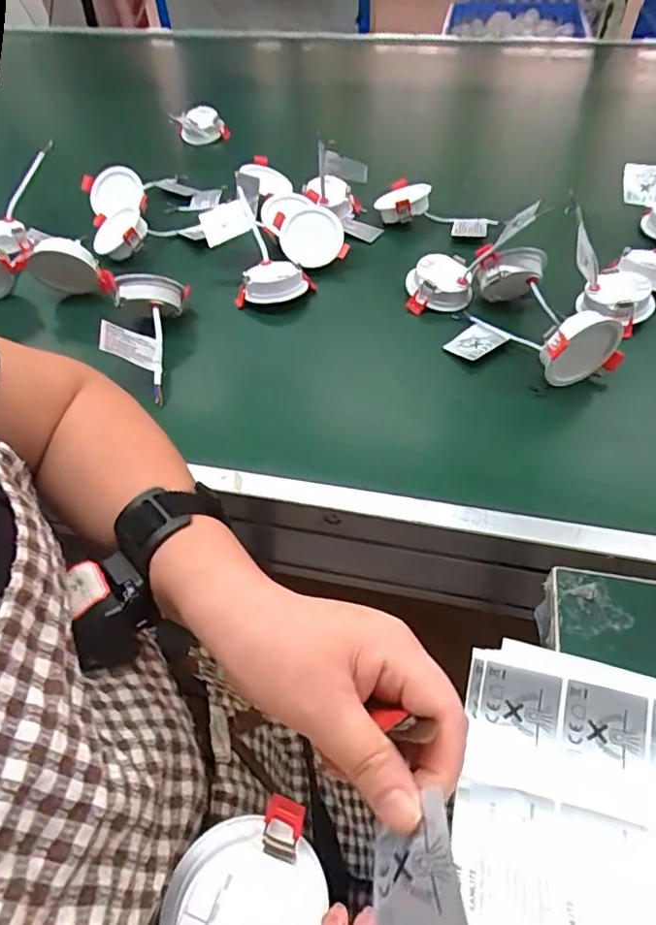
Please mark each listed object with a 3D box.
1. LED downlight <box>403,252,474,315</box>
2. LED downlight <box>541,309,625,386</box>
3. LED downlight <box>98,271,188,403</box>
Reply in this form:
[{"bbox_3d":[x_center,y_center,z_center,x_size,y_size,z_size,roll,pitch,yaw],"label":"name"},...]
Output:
[{"bbox_3d":[0.123,-0.198,0.606,0.073,0.037,0.063,7,52,9],"label":"LED downlight"},{"bbox_3d":[0.229,-0.101,0.495,0.080,0.071,0.027,-18,52,-11],"label":"LED downlight"},{"bbox_3d":[-0.188,-0.130,0.541,0.069,0.063,0.142,2,51,4],"label":"LED downlight"}]

